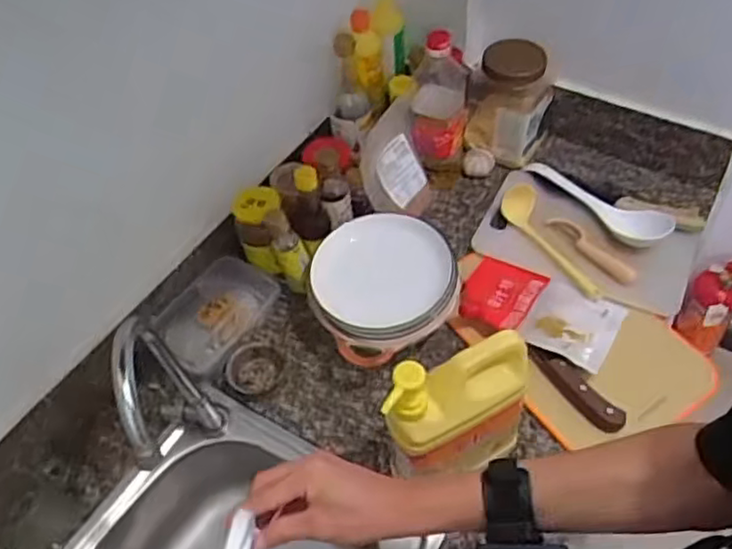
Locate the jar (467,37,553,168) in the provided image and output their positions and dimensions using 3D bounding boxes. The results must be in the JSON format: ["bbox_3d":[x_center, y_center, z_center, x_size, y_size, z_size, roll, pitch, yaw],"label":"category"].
[{"bbox_3d":[0.230,-0.272,1.100,0.116,0.172,0.105,16,54,16],"label":"jar"}]

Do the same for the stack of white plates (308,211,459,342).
[{"bbox_3d":[0.017,-0.003,0.871,0.178,0.043,0.168,-21,53,-13],"label":"stack of white plates"}]

